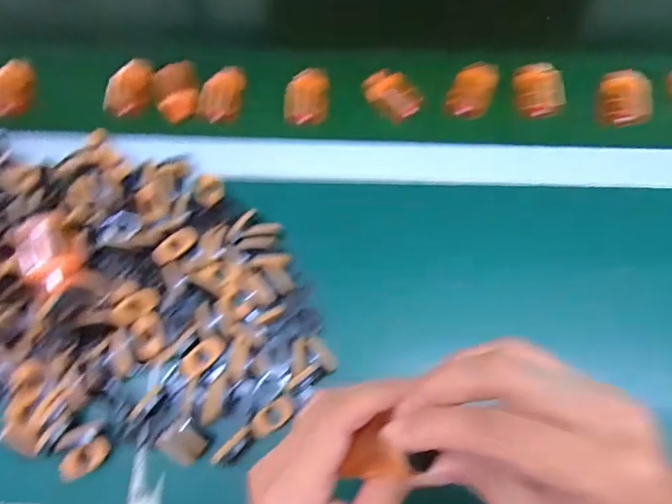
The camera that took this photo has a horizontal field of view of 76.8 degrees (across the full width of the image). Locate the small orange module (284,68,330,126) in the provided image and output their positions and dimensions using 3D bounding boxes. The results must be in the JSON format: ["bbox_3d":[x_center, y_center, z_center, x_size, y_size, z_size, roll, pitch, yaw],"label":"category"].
[{"bbox_3d":[-0.030,-0.161,0.445,0.045,0.018,0.064,1,69,1],"label":"small orange module"}]

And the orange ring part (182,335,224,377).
[{"bbox_3d":[-0.109,0.085,0.346,0.018,0.004,0.040,40,75,14],"label":"orange ring part"}]

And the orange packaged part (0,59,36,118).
[{"bbox_3d":[-0.357,-0.178,0.462,0.032,0.021,0.070,6,69,3],"label":"orange packaged part"}]

